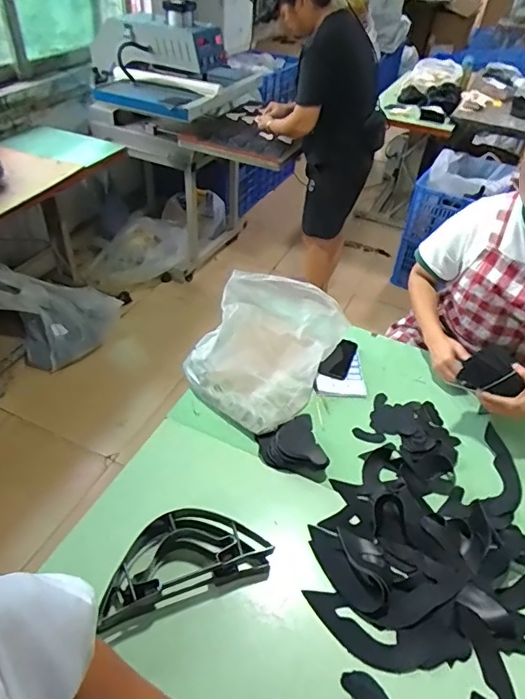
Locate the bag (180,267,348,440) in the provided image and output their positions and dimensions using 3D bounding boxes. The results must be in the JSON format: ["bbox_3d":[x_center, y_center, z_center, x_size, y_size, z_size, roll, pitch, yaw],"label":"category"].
[{"bbox_3d":[0.002,-0.012,1.170,0.285,0.138,0.394,22,51,23],"label":"bag"}]

